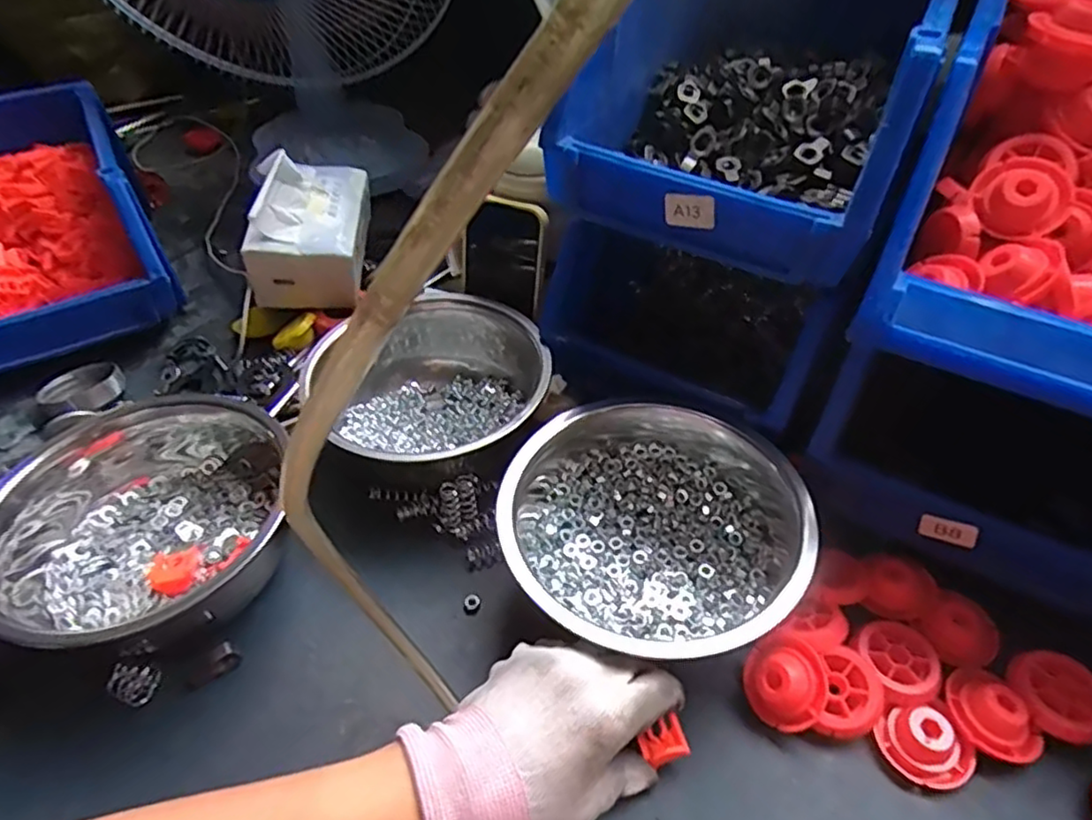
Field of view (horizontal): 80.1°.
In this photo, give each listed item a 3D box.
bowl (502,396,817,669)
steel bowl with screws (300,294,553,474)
[{"bbox_3d":[0.072,0.077,0.422,0.170,0.073,0.180,-3,49,4],"label":"bowl"},{"bbox_3d":[-0.083,-0.009,0.508,0.166,0.068,0.166,-25,48,-24],"label":"steel bowl with screws"}]

